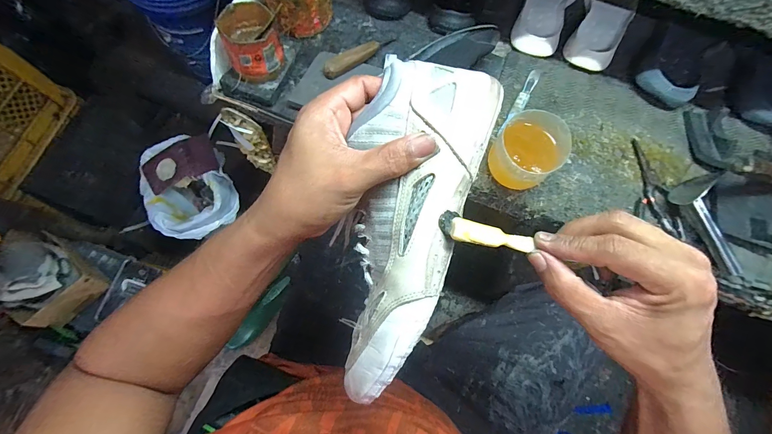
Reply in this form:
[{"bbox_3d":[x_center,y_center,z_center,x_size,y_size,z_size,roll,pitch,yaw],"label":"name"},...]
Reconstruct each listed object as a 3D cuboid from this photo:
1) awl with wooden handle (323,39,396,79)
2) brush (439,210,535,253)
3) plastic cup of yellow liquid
[{"bbox_3d":[-0.043,-0.261,0.528,0.129,0.019,0.021,-32,79,-10],"label":"awl with wooden handle"},{"bbox_3d":[0.071,0.012,0.225,0.074,0.013,0.020,14,74,-22],"label":"brush"},{"bbox_3d":[0.193,-0.087,0.457,0.085,0.079,0.092,0,75,-2],"label":"plastic cup of yellow liquid"}]

